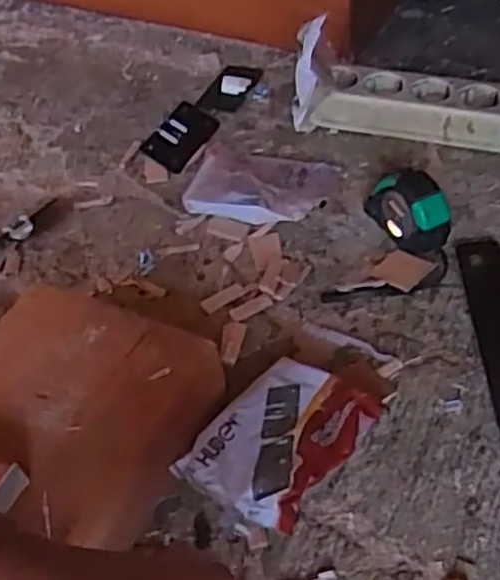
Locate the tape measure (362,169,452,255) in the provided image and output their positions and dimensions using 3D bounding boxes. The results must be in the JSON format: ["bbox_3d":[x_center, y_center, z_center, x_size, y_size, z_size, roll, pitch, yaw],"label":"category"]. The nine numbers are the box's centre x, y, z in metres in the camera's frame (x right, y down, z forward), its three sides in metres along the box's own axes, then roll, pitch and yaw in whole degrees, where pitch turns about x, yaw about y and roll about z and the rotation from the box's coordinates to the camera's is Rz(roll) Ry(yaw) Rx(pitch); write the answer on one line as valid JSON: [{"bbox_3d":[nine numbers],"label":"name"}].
[{"bbox_3d":[0.132,-0.069,0.638,0.033,0.055,0.074,-30,52,-19],"label":"tape measure"}]

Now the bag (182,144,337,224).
[{"bbox_3d":[0.007,-0.098,0.692,0.127,0.030,0.097,9,50,14],"label":"bag"}]

